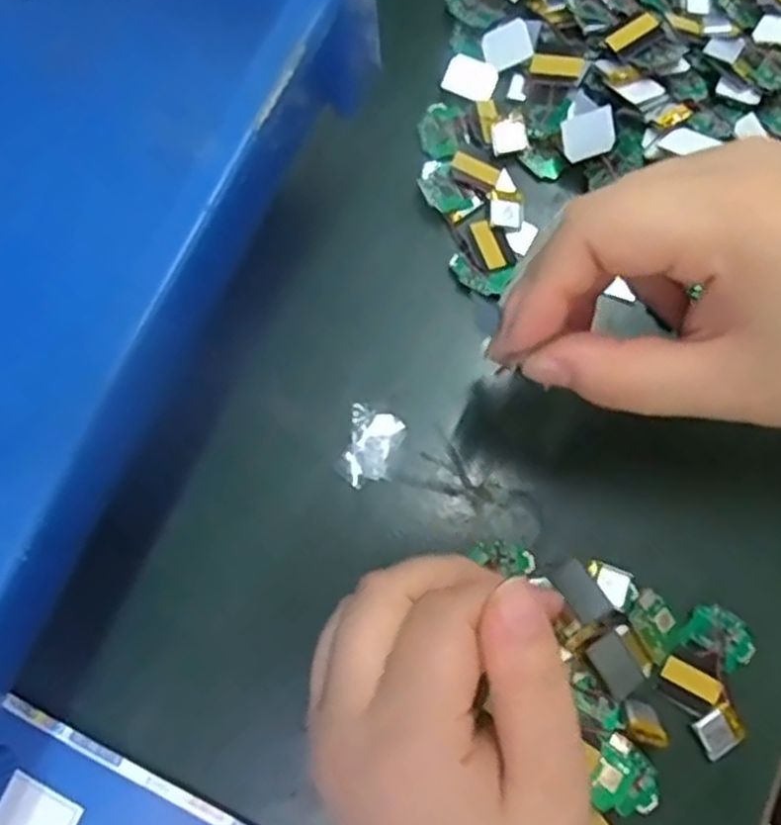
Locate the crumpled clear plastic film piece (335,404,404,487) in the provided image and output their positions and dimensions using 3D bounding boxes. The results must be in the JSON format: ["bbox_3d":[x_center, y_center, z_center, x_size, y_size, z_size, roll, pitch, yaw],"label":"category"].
[{"bbox_3d":[-0.008,0.014,0.316,0.022,0.005,0.032,17,78,5],"label":"crumpled clear plastic film piece"}]

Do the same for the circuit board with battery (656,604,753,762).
[{"bbox_3d":[0.117,0.091,0.293,0.024,0.004,0.038,35,80,8],"label":"circuit board with battery"}]

